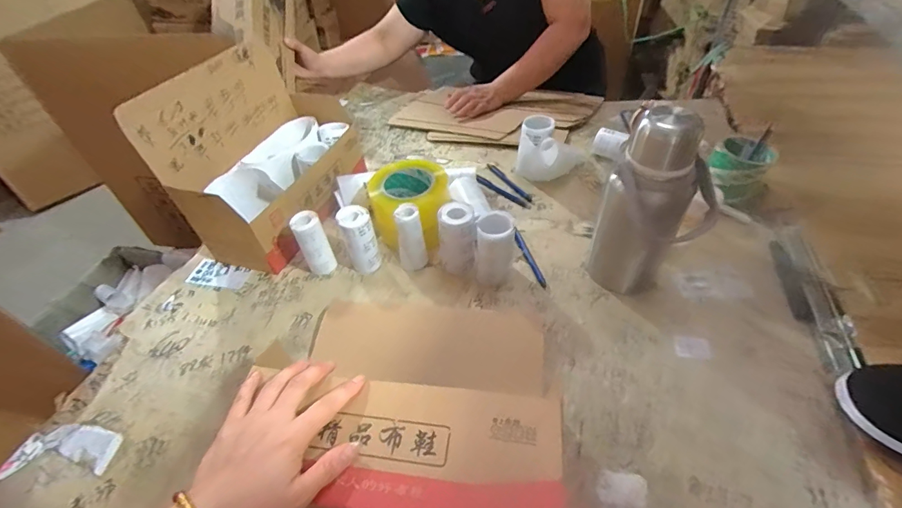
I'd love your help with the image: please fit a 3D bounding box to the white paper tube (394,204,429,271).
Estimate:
[{"bbox_3d":[-0.059,-0.021,0.609,0.038,0.096,0.041,-10,45,-4],"label":"white paper tube"}]

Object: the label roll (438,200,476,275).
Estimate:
[{"bbox_3d":[0.009,-0.019,0.600,0.051,0.096,0.050,-8,45,-2],"label":"label roll"}]

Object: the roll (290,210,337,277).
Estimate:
[{"bbox_3d":[-0.206,-0.014,0.628,0.039,0.098,0.046,-26,48,-19],"label":"roll"}]

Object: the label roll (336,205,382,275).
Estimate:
[{"bbox_3d":[-0.134,-0.019,0.621,0.044,0.097,0.050,-21,47,-15],"label":"label roll"}]

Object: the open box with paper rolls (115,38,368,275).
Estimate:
[{"bbox_3d":[-0.291,-0.177,0.687,0.171,0.254,0.337,10,47,16],"label":"open box with paper rolls"}]

